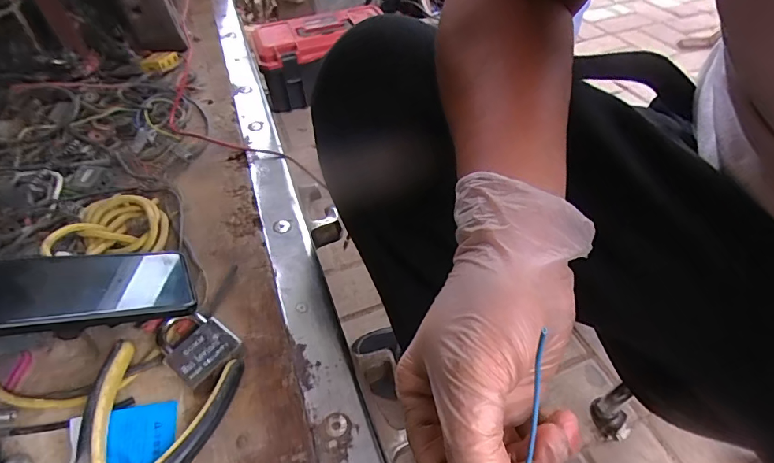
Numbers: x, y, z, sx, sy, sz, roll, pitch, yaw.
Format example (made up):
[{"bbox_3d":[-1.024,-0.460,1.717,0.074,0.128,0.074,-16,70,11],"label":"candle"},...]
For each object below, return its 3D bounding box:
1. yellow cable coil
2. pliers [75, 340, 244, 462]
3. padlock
[{"bbox_3d":[-0.259,-0.010,0.422,0.093,0.020,0.080,-12,47,-7],"label":"yellow cable coil"},{"bbox_3d":[-0.170,0.136,0.281,0.092,0.013,0.145,13,49,16],"label":"pliers"},{"bbox_3d":[-0.147,0.084,0.336,0.066,0.013,0.044,29,55,28],"label":"padlock"}]

